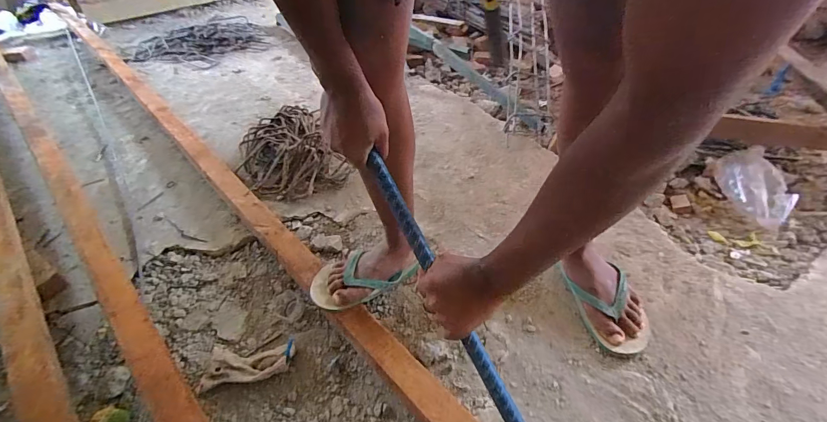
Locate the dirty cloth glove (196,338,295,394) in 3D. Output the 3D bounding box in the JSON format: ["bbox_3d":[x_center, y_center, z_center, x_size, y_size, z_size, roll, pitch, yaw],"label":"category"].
[{"bbox_3d":[-0.313,0.287,0.717,0.172,0.036,0.078,-9,44,-3],"label":"dirty cloth glove"}]

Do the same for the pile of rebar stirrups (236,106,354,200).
[{"bbox_3d":[-0.375,-0.167,1.121,0.266,0.102,0.378,-25,47,-19],"label":"pile of rebar stirrups"}]

